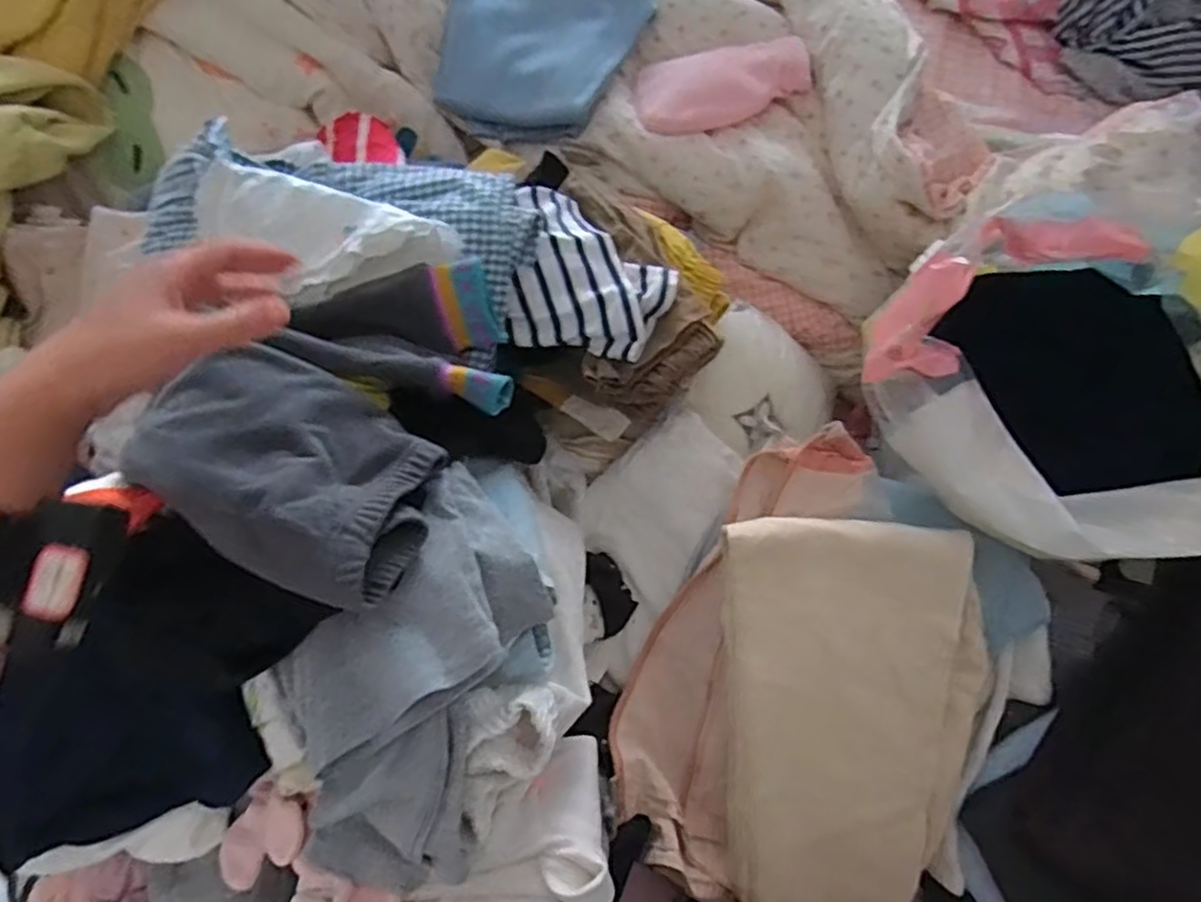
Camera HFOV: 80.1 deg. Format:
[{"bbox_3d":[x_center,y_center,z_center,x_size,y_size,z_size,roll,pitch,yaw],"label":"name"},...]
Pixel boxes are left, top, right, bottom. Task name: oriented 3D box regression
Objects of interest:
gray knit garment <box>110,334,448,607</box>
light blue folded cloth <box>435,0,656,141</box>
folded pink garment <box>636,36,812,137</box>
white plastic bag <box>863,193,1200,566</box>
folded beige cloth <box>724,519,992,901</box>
[{"bbox_3d":[-0.217,0.003,0.484,0.230,0.064,0.137,31,74,9],"label":"gray knit garment"},{"bbox_3d":[-0.062,-0.450,0.794,0.222,0.073,0.199,7,72,1],"label":"light blue folded cloth"},{"bbox_3d":[0.130,-0.386,0.761,0.179,0.028,0.087,-6,87,7],"label":"folded pink garment"},{"bbox_3d":[0.385,-0.056,0.570,0.263,0.172,0.289,-24,74,-9],"label":"white plastic bag"},{"bbox_3d":[0.204,0.230,0.579,0.197,0.022,0.340,-1,91,5],"label":"folded beige cloth"}]

